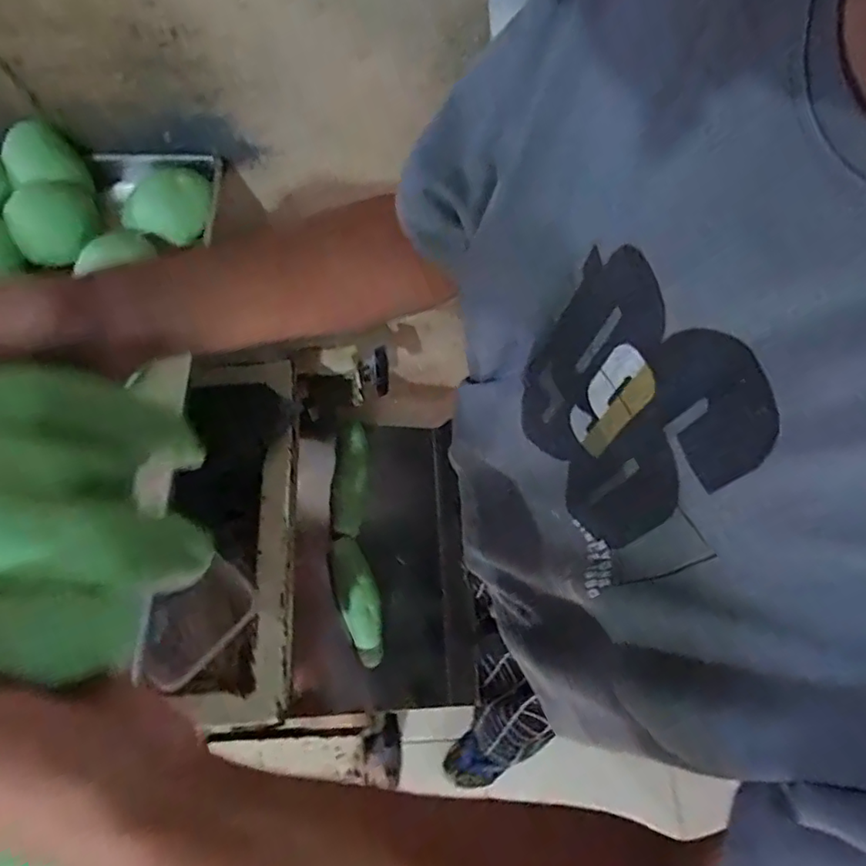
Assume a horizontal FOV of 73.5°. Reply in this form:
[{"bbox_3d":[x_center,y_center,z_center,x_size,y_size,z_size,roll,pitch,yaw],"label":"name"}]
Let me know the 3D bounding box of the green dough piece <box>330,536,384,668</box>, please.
[{"bbox_3d":[-0.094,0.210,0.736,0.051,0.039,0.163,-18,69,-7],"label":"green dough piece"}]

